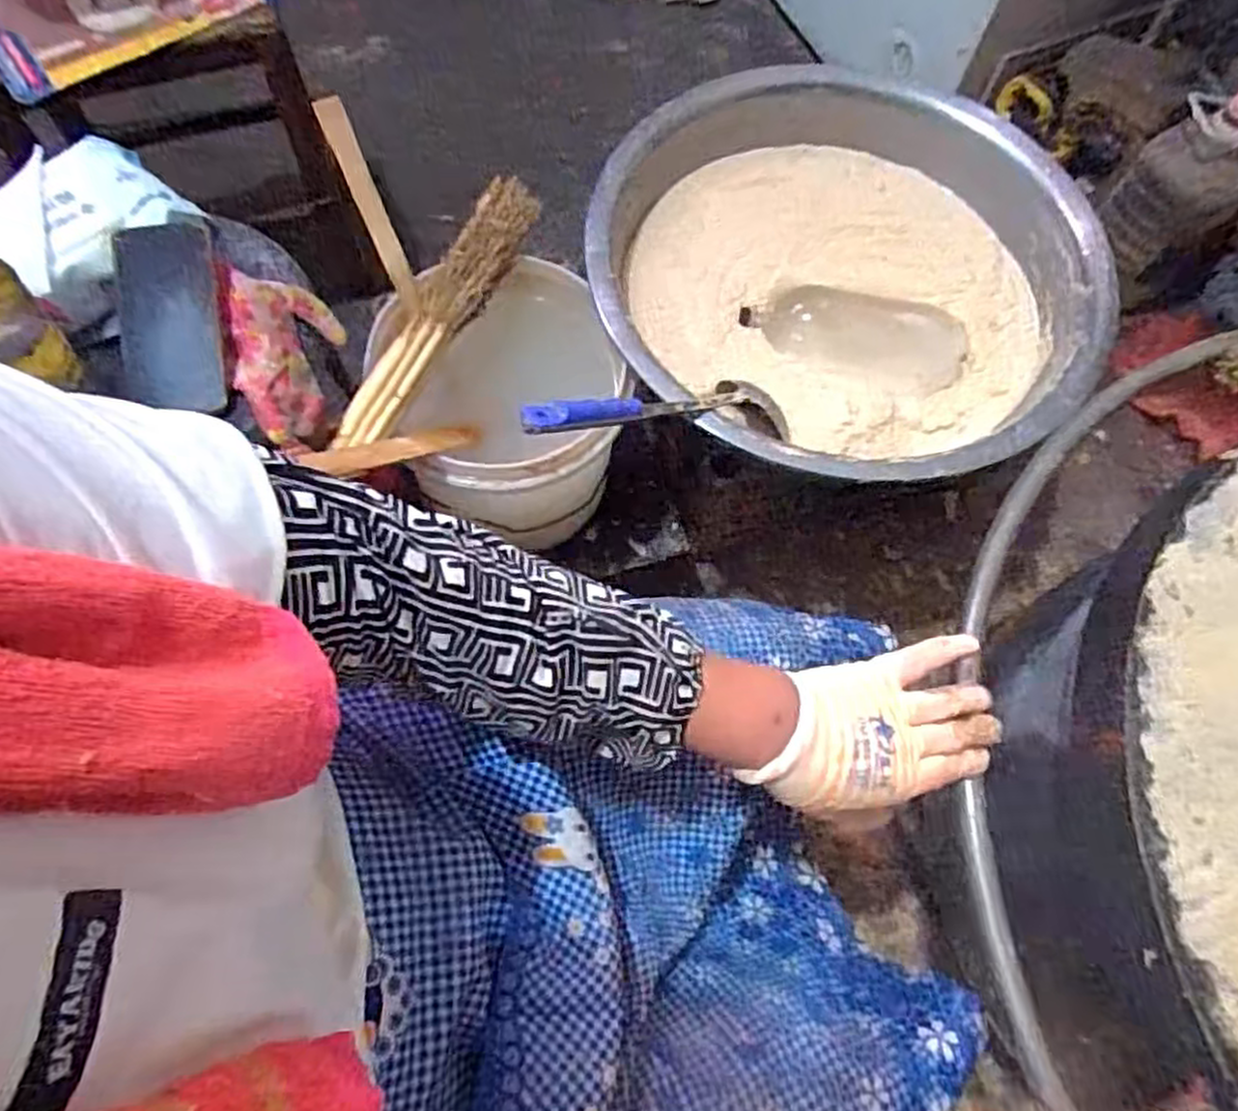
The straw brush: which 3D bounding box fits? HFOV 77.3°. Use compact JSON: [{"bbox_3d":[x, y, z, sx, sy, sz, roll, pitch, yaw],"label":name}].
[{"bbox_3d":[-0.160,-0.240,0.727,0.055,0.041,0.329,25,69,8],"label":"straw brush"}]

